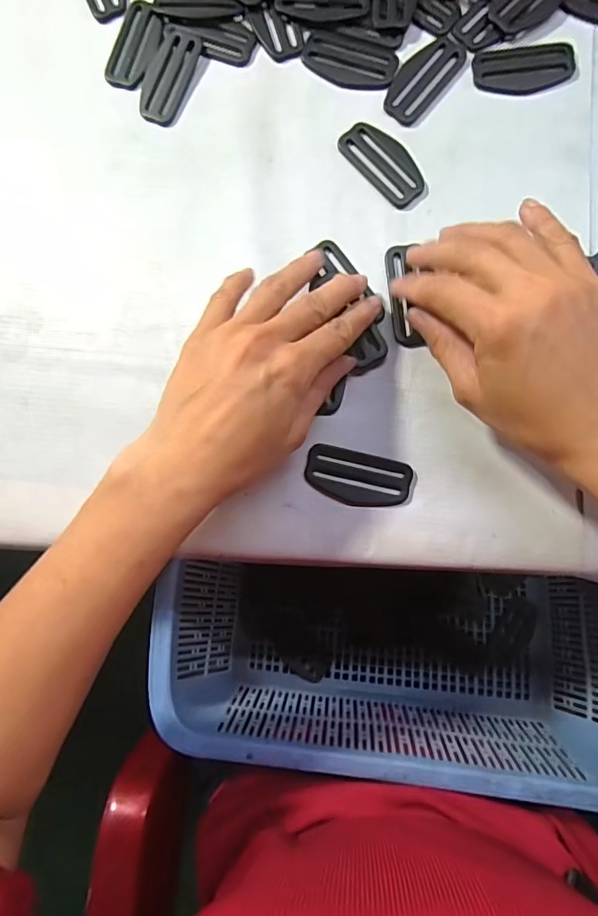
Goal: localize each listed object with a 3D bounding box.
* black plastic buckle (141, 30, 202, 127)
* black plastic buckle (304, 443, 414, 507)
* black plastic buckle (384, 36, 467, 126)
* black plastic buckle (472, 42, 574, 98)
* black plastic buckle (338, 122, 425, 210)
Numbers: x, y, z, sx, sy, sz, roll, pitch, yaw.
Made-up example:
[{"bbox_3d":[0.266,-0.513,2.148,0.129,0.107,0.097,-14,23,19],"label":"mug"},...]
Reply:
[{"bbox_3d":[-0.083,-0.243,0.305,0.026,0.005,0.059,21,85,7],"label":"black plastic buckle"},{"bbox_3d":[0.033,0.011,0.272,0.059,0.004,0.029,12,84,6],"label":"black plastic buckle"},{"bbox_3d":[0.076,-0.234,0.296,0.029,0.004,0.061,38,88,8],"label":"black plastic buckle"},{"bbox_3d":[0.136,-0.236,0.289,0.058,0.004,0.032,-6,82,4],"label":"black plastic buckle"},{"bbox_3d":[0.051,-0.179,0.290,0.027,0.004,0.059,-41,81,-1],"label":"black plastic buckle"}]

